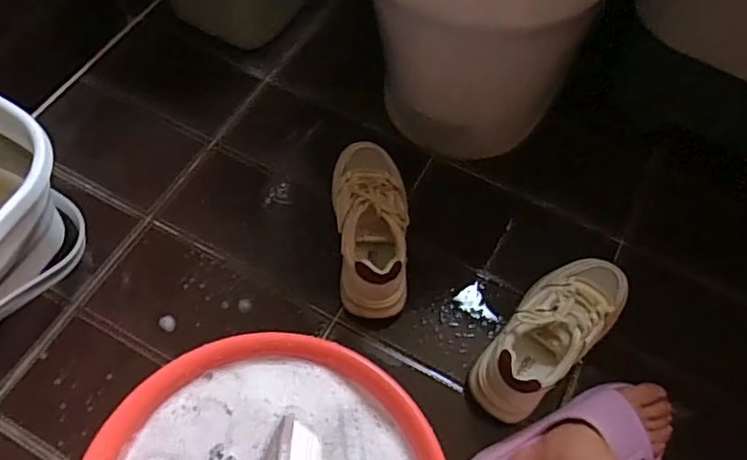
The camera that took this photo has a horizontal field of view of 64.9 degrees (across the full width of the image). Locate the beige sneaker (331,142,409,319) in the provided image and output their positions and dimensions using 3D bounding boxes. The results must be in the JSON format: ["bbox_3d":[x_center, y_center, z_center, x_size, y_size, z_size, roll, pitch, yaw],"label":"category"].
[{"bbox_3d":[-0.005,-0.015,0.782,0.094,0.111,0.246,0,61,-1],"label":"beige sneaker"}]

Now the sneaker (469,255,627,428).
[{"bbox_3d":[0.221,0.113,0.714,0.245,0.083,0.096,-39,68,-20],"label":"sneaker"}]

